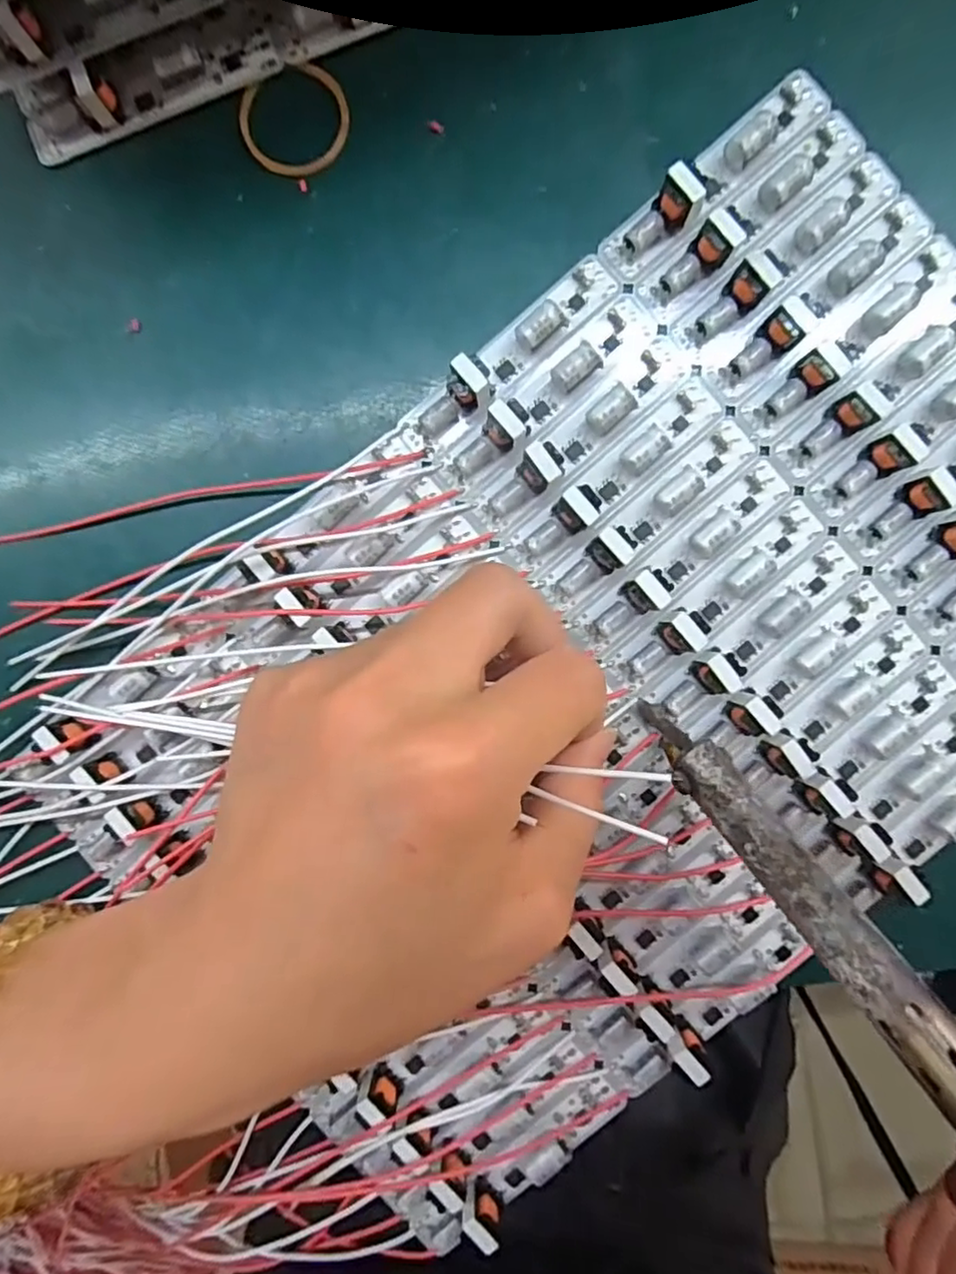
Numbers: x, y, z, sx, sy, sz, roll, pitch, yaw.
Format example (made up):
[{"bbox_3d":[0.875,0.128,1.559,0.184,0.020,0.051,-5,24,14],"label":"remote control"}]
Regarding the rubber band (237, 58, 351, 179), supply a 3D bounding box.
[{"bbox_3d":[-0.052,-0.147,0.177,0.031,0.004,0.030,0,92,1],"label":"rubber band"}]

